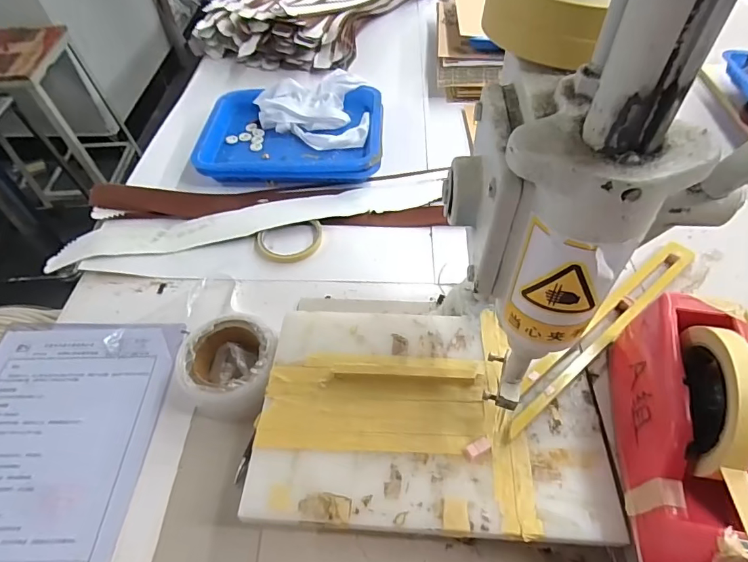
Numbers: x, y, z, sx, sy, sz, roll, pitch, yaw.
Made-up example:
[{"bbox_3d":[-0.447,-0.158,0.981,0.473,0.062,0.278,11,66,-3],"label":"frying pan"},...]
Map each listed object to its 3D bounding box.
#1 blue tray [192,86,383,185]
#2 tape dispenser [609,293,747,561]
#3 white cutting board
[{"bbox_3d":[-0.128,-0.242,0.740,0.289,0.039,0.223,3,53,4],"label":"blue tray"},{"bbox_3d":[0.239,0.108,0.324,0.074,0.120,0.202,7,53,7],"label":"tape dispenser"},{"bbox_3d":[0.048,0.114,0.408,0.295,0.010,0.198,2,53,3],"label":"white cutting board"}]

